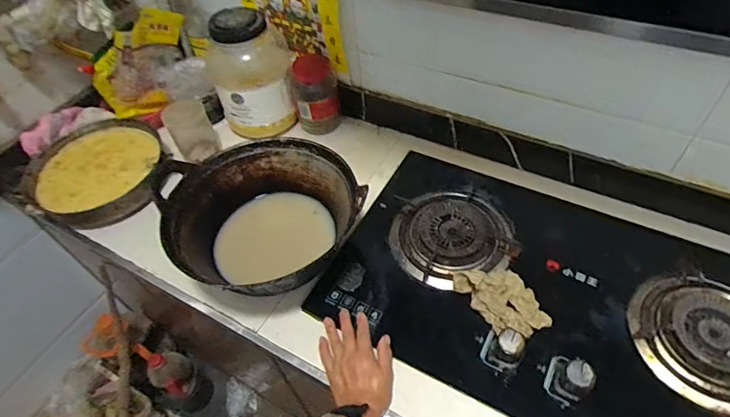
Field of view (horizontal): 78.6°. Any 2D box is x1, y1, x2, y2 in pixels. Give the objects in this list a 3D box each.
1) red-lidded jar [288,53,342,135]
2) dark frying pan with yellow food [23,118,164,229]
[{"bbox_3d":[-0.105,-0.249,0.966,0.094,0.157,0.081,-6,51,0],"label":"red-lidded jar"},{"bbox_3d":[-0.549,-0.081,0.915,0.268,0.076,0.257,-14,52,-6],"label":"dark frying pan with yellow food"}]

